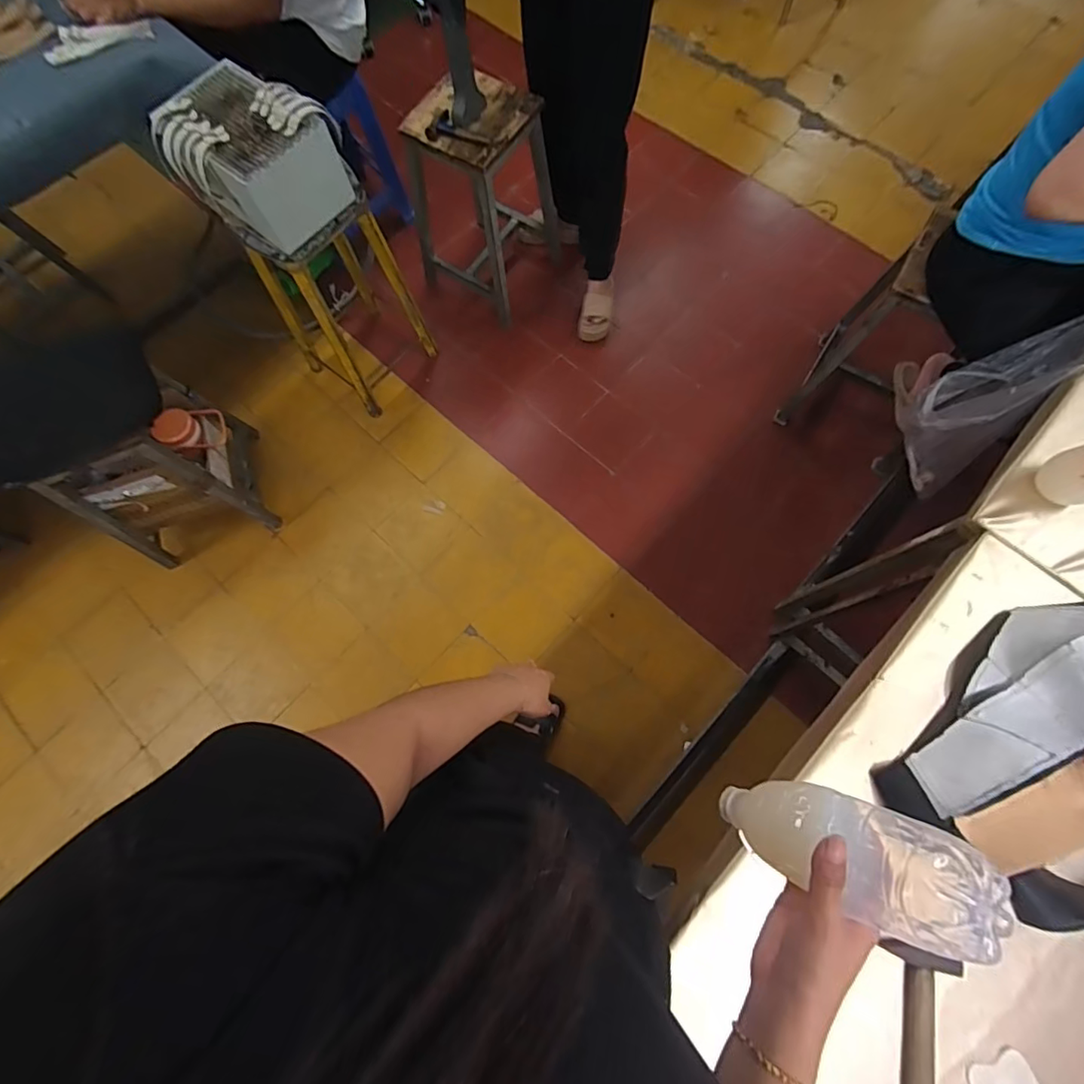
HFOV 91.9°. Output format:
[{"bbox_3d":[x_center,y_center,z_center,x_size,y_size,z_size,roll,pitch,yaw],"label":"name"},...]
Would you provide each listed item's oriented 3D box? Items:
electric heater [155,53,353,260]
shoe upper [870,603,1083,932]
[{"bbox_3d":[-0.580,-0.775,1.072,0.290,0.163,0.234,36,79,10],"label":"electric heater"},{"bbox_3d":[0.596,0.247,0.566,0.267,0.125,0.335,42,79,13],"label":"shoe upper"}]

